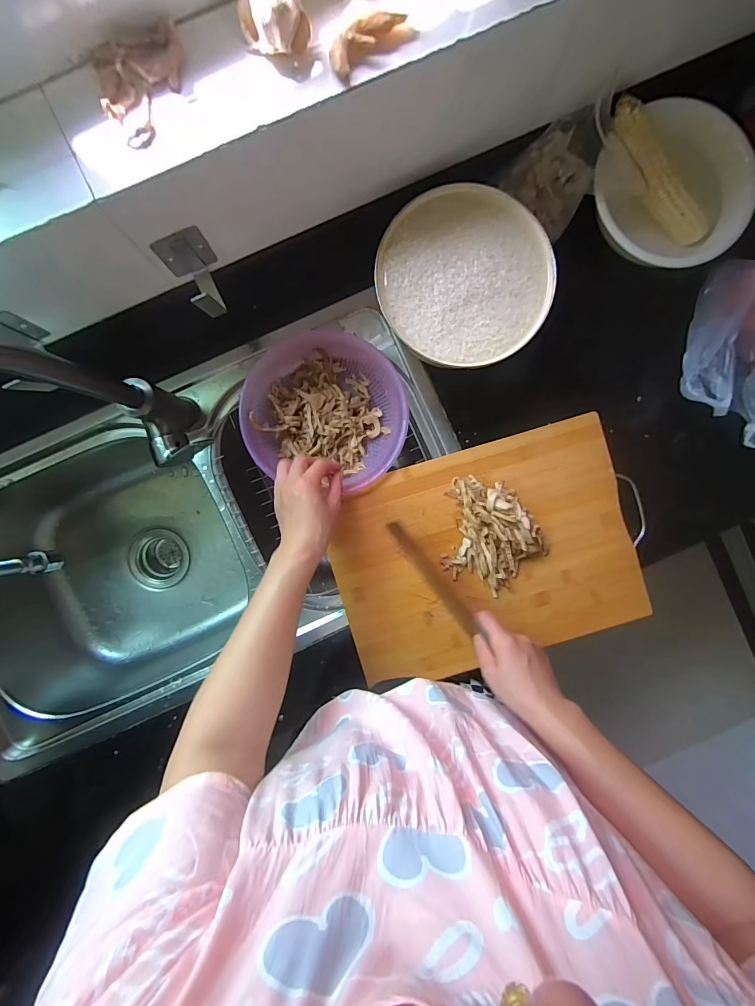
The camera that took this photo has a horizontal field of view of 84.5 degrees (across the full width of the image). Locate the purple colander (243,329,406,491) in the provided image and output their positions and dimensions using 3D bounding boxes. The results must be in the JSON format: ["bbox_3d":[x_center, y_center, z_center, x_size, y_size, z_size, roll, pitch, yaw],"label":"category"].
[{"bbox_3d":[-0.067,-0.123,0.558,0.200,0.073,0.199,0,91,-1],"label":"purple colander"}]

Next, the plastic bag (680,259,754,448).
[{"bbox_3d":[0.478,-0.203,0.537,0.159,0.078,0.213,16,91,-1],"label":"plastic bag"}]

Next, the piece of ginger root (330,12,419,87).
[{"bbox_3d":[-0.005,-0.362,0.325,0.069,0.015,0.022,-31,91,0],"label":"piece of ginger root"}]

